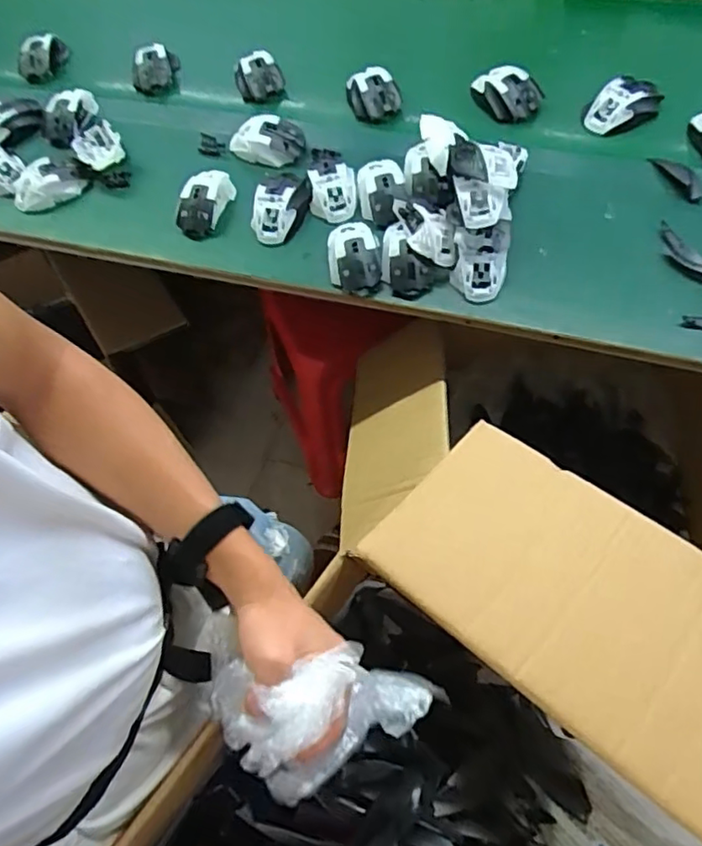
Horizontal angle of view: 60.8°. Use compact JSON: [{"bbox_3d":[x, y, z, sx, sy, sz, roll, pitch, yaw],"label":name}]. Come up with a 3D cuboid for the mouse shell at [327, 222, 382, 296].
[{"bbox_3d":[0.004,-0.211,0.777,0.067,0.042,0.092,-5,57,-2],"label":"mouse shell"}]

